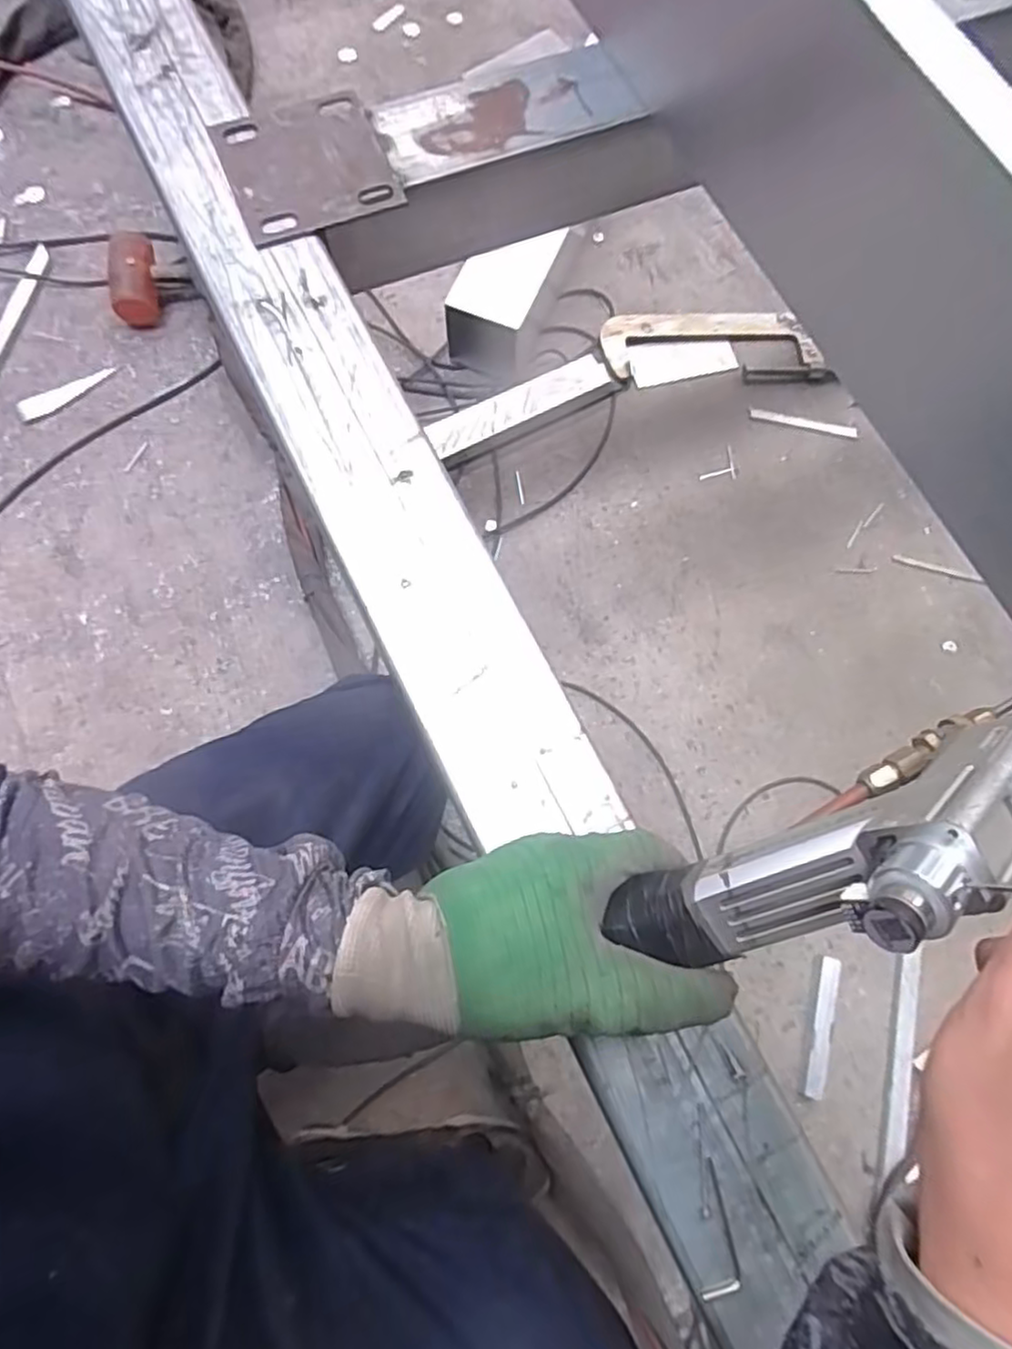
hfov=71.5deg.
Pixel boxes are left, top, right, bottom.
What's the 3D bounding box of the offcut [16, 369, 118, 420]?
[{"bbox_3d":[-0.589,-0.377,0.946,0.133,0.008,0.031,-26,77,-9],"label":"offcut"}]

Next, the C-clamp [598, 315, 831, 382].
[{"bbox_3d":[0.297,-0.468,1.002,0.317,0.021,0.112,-2,74,-3],"label":"C-clamp"}]

